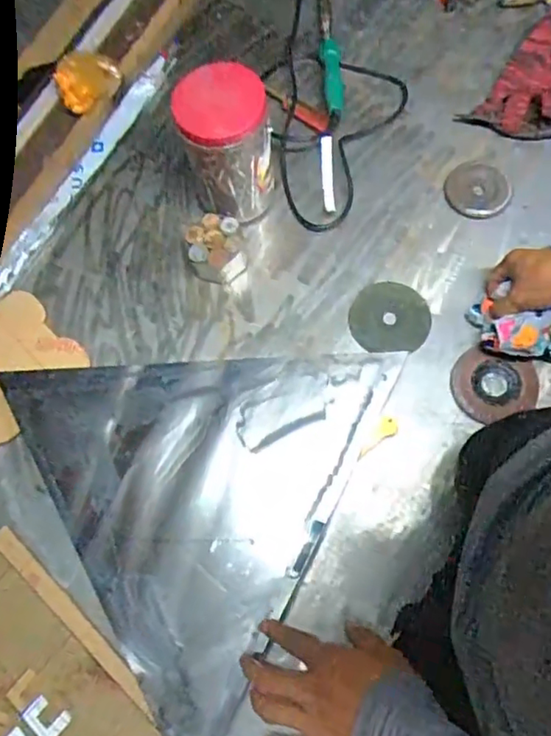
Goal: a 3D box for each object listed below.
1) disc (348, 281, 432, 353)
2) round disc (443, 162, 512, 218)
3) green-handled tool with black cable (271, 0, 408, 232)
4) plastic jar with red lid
[{"bbox_3d":[0.141,-0.063,0.709,0.097,0.005,0.089,0,75,-1],"label":"disc"},{"bbox_3d":[0.262,-0.232,0.748,0.082,0.005,0.077,-1,78,4],"label":"round disc"},{"bbox_3d":[0.096,-0.411,0.813,0.175,0.037,0.480,6,72,3],"label":"green-handled tool with black cable"},{"bbox_3d":[-0.056,-0.262,0.690,0.107,0.170,0.096,-6,72,-1],"label":"plastic jar with red lid"}]

